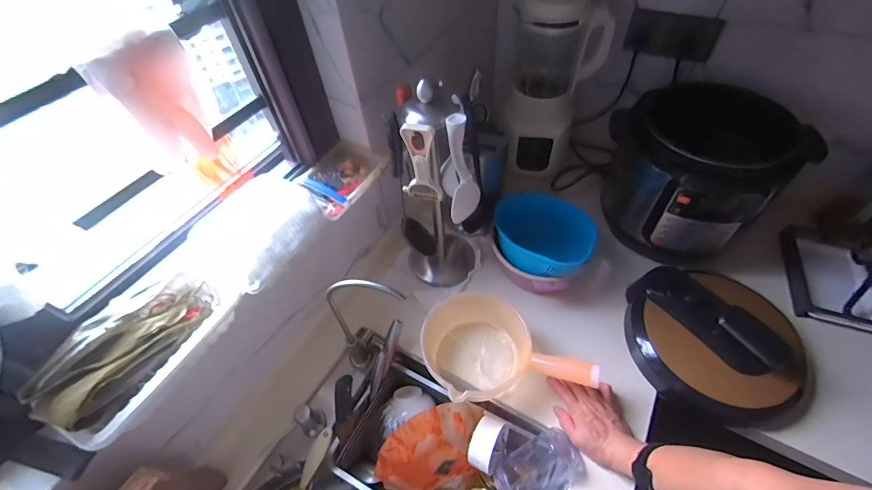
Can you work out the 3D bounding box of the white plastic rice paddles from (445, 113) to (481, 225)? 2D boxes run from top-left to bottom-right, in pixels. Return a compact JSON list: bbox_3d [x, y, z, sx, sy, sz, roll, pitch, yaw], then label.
[{"bbox_3d":[0.044,-0.115,0.606,0.025,0.190,0.066,30,60,33],"label":"white plastic rice paddles"}]

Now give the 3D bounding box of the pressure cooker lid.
[{"bbox_3d":[0.502,0.165,0.683,0.274,0.105,0.258,-2,53,2],"label":"pressure cooker lid"}]

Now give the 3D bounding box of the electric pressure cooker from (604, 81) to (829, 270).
[{"bbox_3d":[0.525,-0.151,0.790,0.289,0.279,0.271,-26,56,-16],"label":"electric pressure cooker"}]

